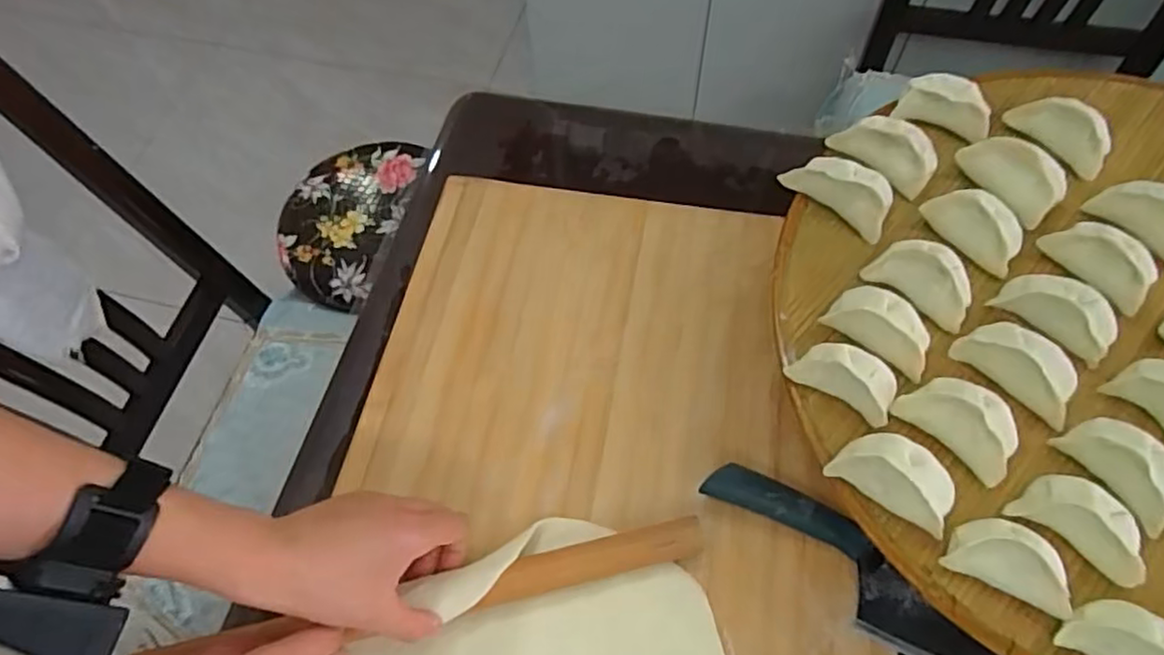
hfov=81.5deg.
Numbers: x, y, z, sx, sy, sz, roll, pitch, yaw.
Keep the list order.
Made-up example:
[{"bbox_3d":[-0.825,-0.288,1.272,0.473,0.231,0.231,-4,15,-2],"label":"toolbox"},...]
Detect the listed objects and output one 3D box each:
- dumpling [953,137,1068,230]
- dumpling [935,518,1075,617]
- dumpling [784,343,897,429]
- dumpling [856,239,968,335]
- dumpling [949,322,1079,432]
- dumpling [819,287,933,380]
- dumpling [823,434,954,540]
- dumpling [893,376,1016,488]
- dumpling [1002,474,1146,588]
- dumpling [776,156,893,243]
[{"bbox_3d":[0.300,-0.108,0.471,0.034,0.032,0.068,-39,67,-16],"label":"dumpling"},{"bbox_3d":[0.229,0.123,0.358,0.058,0.020,0.033,23,66,14],"label":"dumpling"},{"bbox_3d":[0.160,0.028,0.408,0.061,0.023,0.030,30,68,17],"label":"dumpling"},{"bbox_3d":[0.222,-0.031,0.436,0.032,0.030,0.065,-42,68,-17],"label":"dumpling"},{"bbox_3d":[0.267,0.021,0.407,0.070,0.029,0.033,40,71,20],"label":"dumpling"},{"bbox_3d":[0.190,-0.001,0.421,0.065,0.027,0.032,37,70,19],"label":"dumpling"},{"bbox_3d":[0.178,0.081,0.379,0.065,0.028,0.034,29,67,16],"label":"dumpling"},{"bbox_3d":[0.222,0.053,0.392,0.065,0.022,0.038,40,71,20],"label":"dumpling"},{"bbox_3d":[0.273,0.104,0.363,0.064,0.026,0.031,33,68,18],"label":"dumpling"},{"bbox_3d":[0.184,-0.100,0.477,0.078,0.026,0.034,39,70,20],"label":"dumpling"}]

